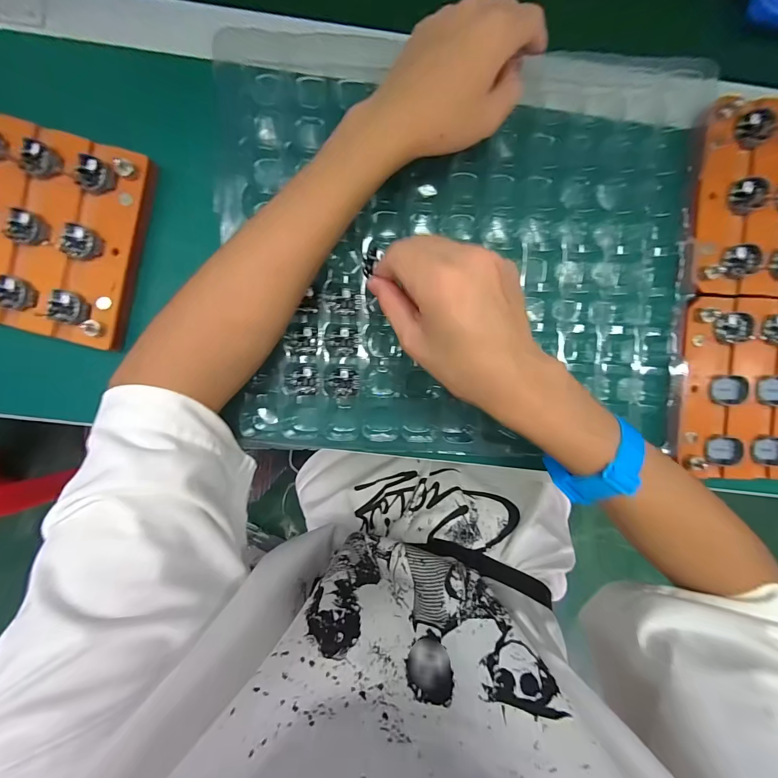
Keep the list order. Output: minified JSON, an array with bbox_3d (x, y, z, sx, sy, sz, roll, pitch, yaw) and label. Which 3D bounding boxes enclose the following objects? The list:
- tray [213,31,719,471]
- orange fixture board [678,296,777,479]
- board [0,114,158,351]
[{"bbox_3d":[0.050,-0.098,0.273,0.361,0.034,0.311,6,92,-2],"label":"tray"},{"bbox_3d":[0.330,0.002,0.283,0.192,0.018,0.147,1,92,-2],"label":"orange fixture board"},{"bbox_3d":[-0.287,-0.125,0.261,0.185,0.021,0.148,14,92,-2],"label":"board"}]

